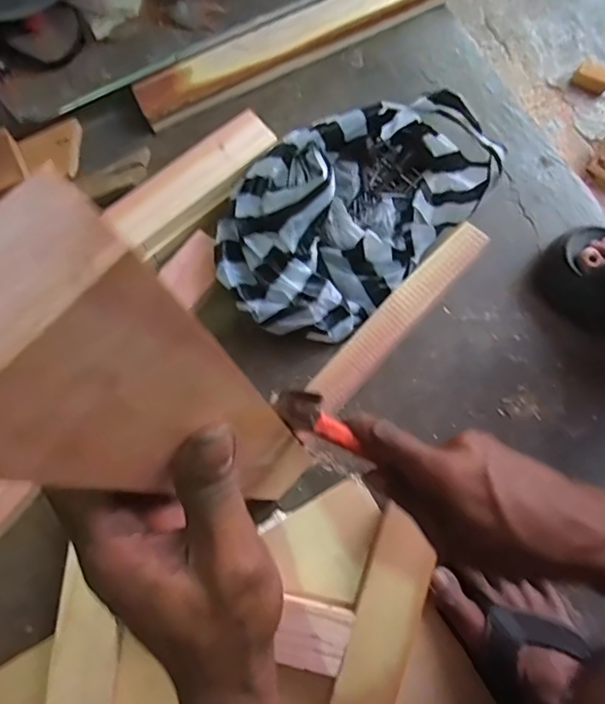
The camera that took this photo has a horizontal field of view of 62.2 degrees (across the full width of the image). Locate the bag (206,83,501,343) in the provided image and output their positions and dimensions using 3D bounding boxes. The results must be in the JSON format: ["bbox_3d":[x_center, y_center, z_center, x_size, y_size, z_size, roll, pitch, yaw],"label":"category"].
[{"bbox_3d":[0.047,-0.162,0.551,0.307,0.128,0.213,-41,81,-9],"label":"bag"}]

